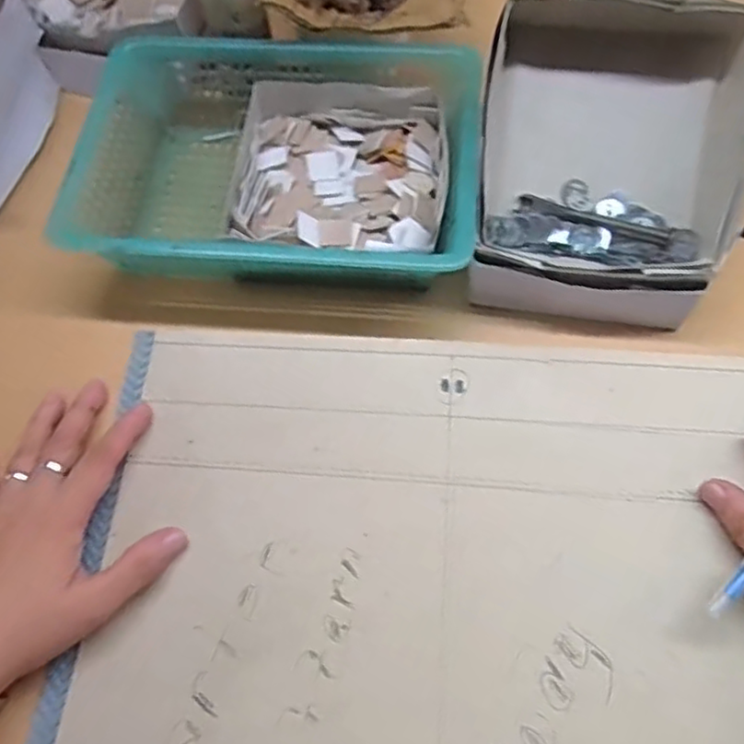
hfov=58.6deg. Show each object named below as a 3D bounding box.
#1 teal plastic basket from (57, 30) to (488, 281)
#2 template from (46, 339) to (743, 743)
[{"bbox_3d":[-0.059,-0.137,0.437,0.248,0.055,0.177,2,66,6],"label":"teal plastic basket"},{"bbox_3d":[0.036,0.118,0.340,0.364,0.009,0.290,3,65,5],"label":"template"}]

